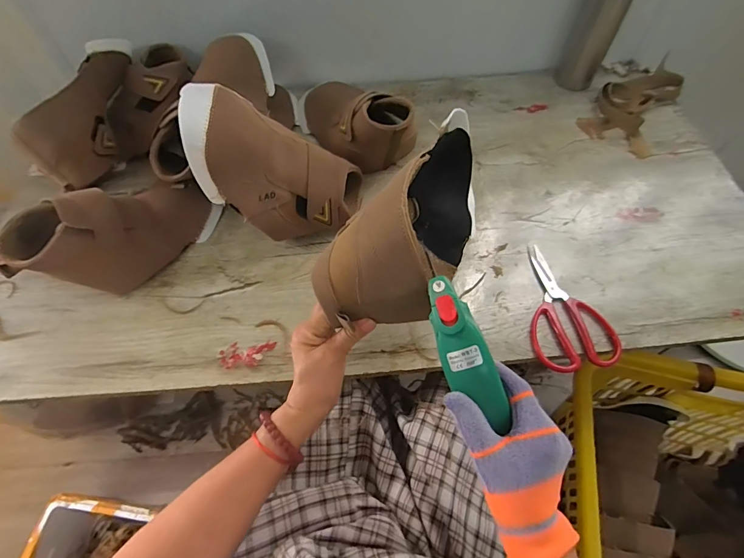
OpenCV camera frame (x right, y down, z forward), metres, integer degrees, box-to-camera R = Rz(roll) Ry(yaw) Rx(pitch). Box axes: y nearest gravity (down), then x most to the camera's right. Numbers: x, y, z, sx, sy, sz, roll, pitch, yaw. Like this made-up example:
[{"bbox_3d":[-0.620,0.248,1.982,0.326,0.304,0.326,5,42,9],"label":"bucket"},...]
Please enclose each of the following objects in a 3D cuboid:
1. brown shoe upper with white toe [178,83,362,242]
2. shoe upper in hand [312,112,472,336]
[{"bbox_3d":[-0.113,-0.154,0.524,0.188,0.208,0.137,0,58,1],"label":"brown shoe upper with white toe"},{"bbox_3d":[0.053,-0.064,0.415,0.088,0.143,0.256,29,45,17],"label":"shoe upper in hand"}]

